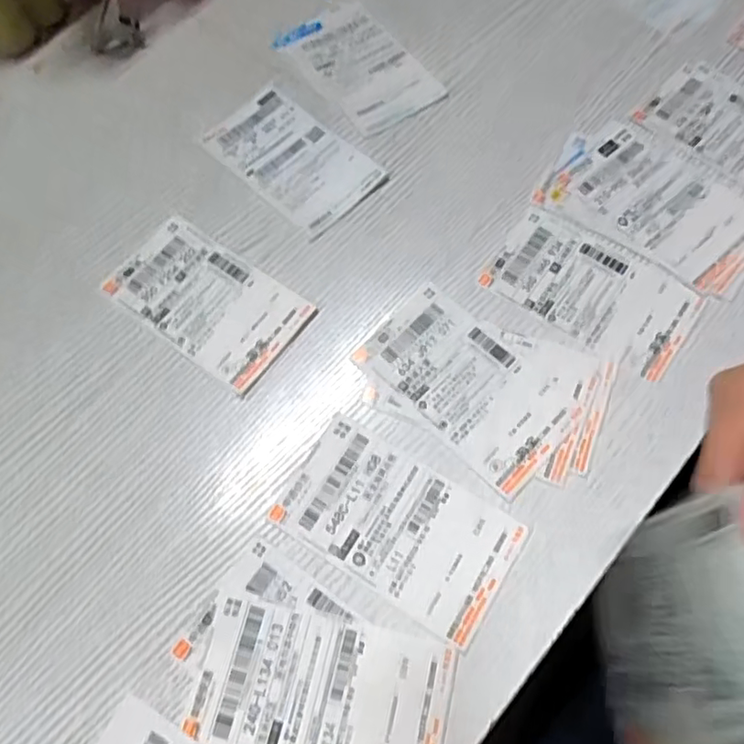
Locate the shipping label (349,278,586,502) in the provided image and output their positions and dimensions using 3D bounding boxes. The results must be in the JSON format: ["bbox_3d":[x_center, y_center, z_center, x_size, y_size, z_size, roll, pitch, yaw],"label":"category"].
[{"bbox_3d":[0.056,0.004,0.370,0.127,0.004,0.080,36,73,15],"label":"shipping label"}]

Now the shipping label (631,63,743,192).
[{"bbox_3d":[0.265,-0.174,0.439,0.130,0.004,0.087,41,75,17],"label":"shipping label"}]

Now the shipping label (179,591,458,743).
[{"bbox_3d":[-0.026,0.164,0.307,0.126,0.004,0.072,11,68,7],"label":"shipping label"}]

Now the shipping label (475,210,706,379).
[{"bbox_3d":[0.144,-0.056,0.396,0.126,0.004,0.079,33,73,15],"label":"shipping label"}]

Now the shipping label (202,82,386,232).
[{"bbox_3d":[-0.061,-0.160,0.448,0.132,0.004,0.075,42,75,17],"label":"shipping label"}]

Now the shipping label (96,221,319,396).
[{"bbox_3d":[-0.112,-0.050,0.403,0.132,0.004,0.078,34,73,15],"label":"shipping label"}]

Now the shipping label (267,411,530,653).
[{"bbox_3d":[0.014,0.085,0.340,0.131,0.004,0.074,30,72,14],"label":"shipping label"}]

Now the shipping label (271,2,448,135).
[{"bbox_3d":[-0.012,-0.246,0.482,0.076,0.006,0.138,-36,71,-12],"label":"shipping label"}]

